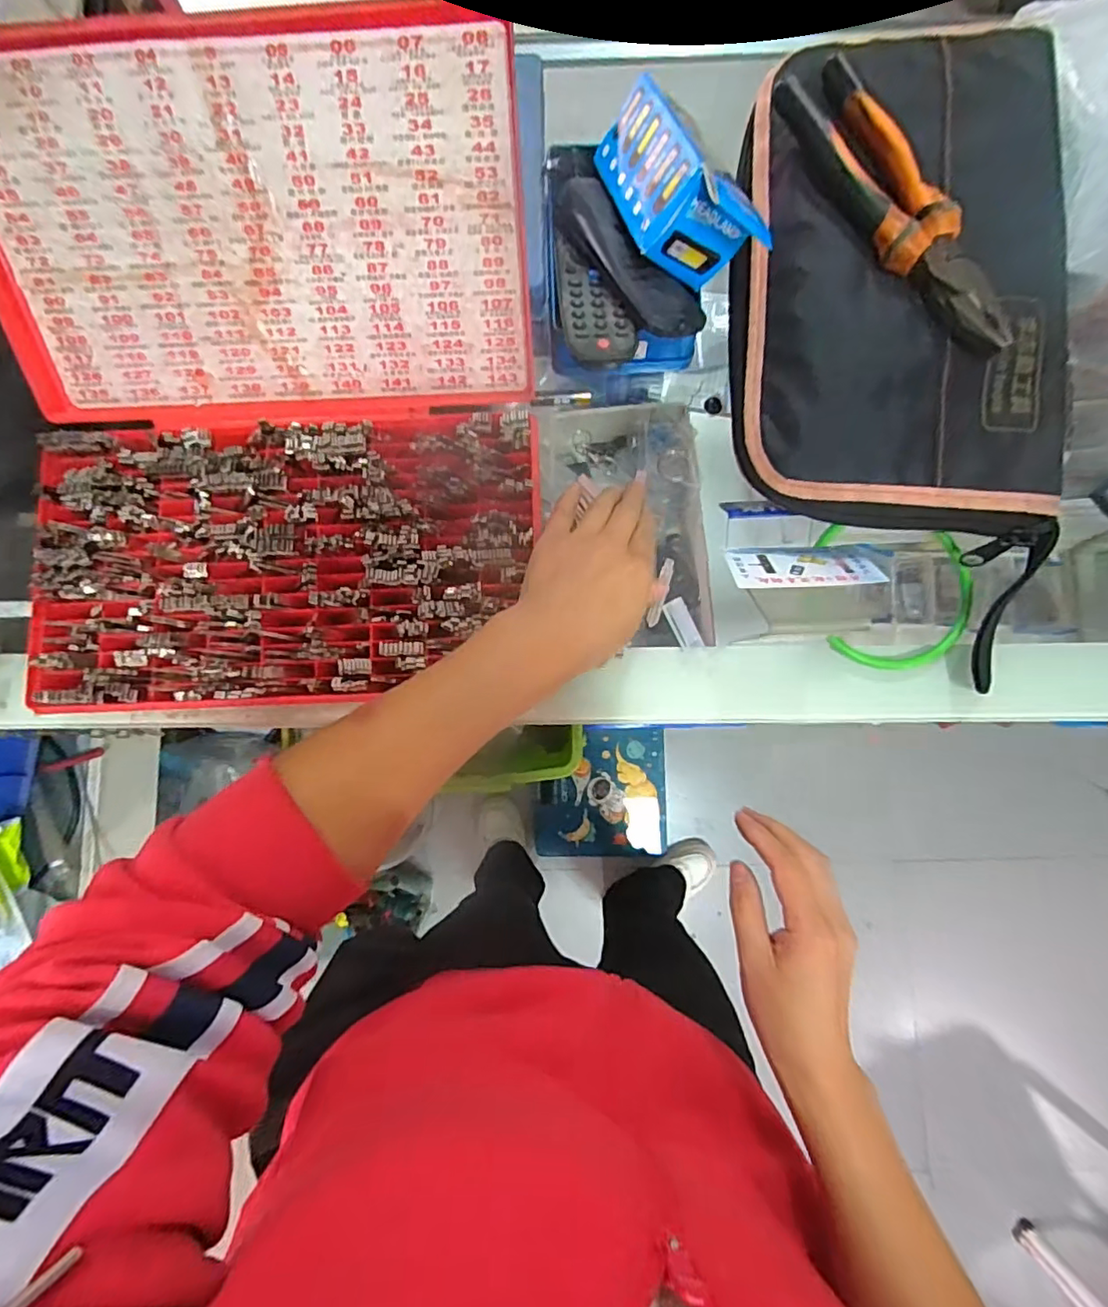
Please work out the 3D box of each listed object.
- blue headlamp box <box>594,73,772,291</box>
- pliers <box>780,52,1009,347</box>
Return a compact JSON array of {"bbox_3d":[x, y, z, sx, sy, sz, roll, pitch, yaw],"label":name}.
[{"bbox_3d":[0.074,-0.292,0.360,0.064,0.057,0.120,1,60,-38],"label":"blue headlamp box"},{"bbox_3d":[0.206,-0.272,0.351,0.039,0.024,0.214,-26,84,-2],"label":"pliers"}]

